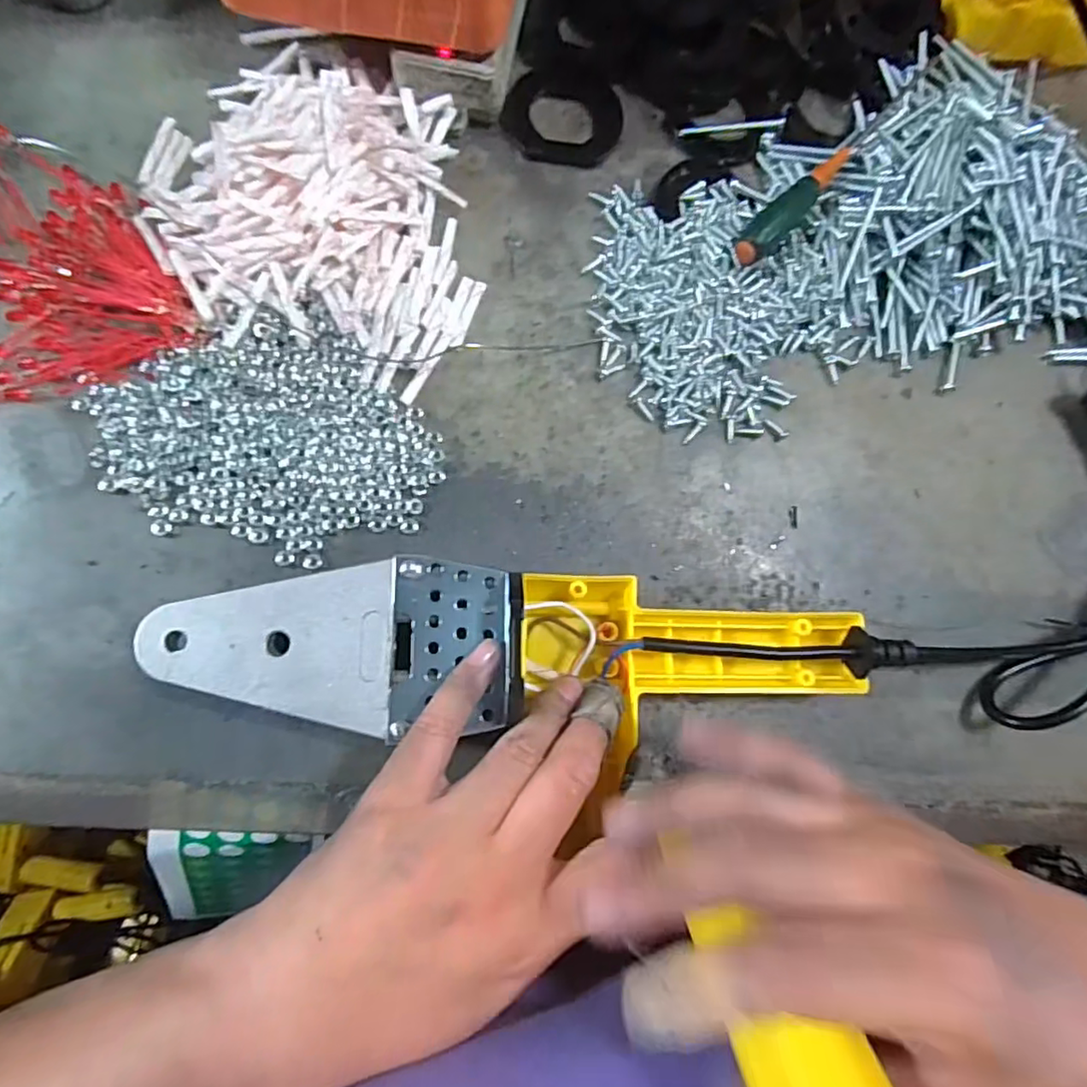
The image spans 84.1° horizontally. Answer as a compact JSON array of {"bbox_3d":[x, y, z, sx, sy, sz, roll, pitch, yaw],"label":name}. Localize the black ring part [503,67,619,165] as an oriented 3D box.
[{"bbox_3d":[0.010,-0.219,0.307,0.059,0.006,0.056,2,82,-6],"label":"black ring part"}]

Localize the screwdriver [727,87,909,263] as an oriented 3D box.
[{"bbox_3d":[0.139,-0.182,0.299,0.015,0.017,0.123,44,80,1],"label":"screwdriver"}]

